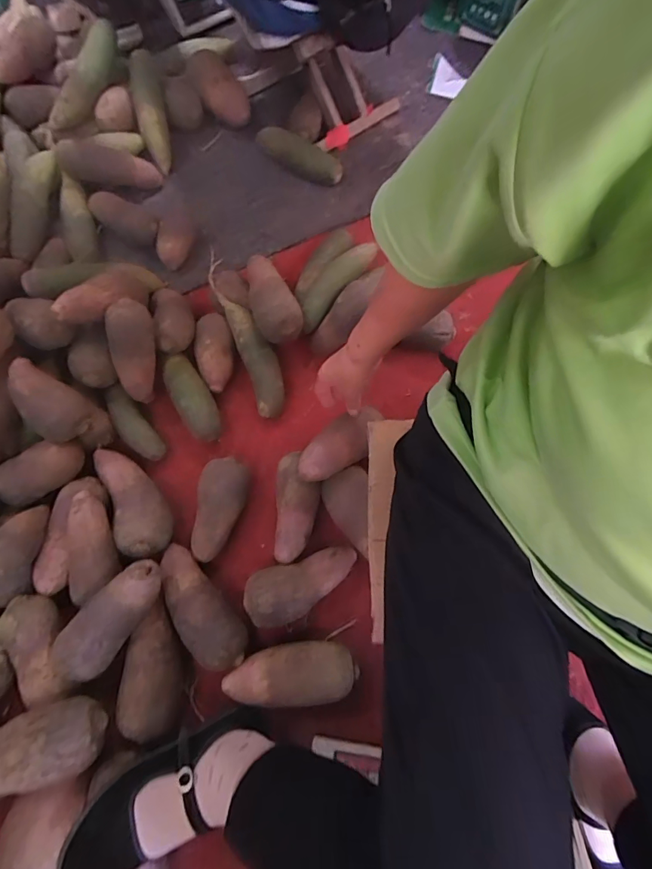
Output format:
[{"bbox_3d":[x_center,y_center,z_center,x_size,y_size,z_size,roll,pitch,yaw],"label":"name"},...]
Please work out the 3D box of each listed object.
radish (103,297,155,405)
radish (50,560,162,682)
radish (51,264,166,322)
[{"bbox_3d":[-0.286,-0.113,0.634,0.057,0.161,0.066,2,29,-1],"label":"radish"},{"bbox_3d":[-0.278,0.238,0.551,0.068,0.056,0.162,43,77,11],"label":"radish"},{"bbox_3d":[-0.332,-0.225,0.676,0.074,0.052,0.216,15,33,3],"label":"radish"}]

